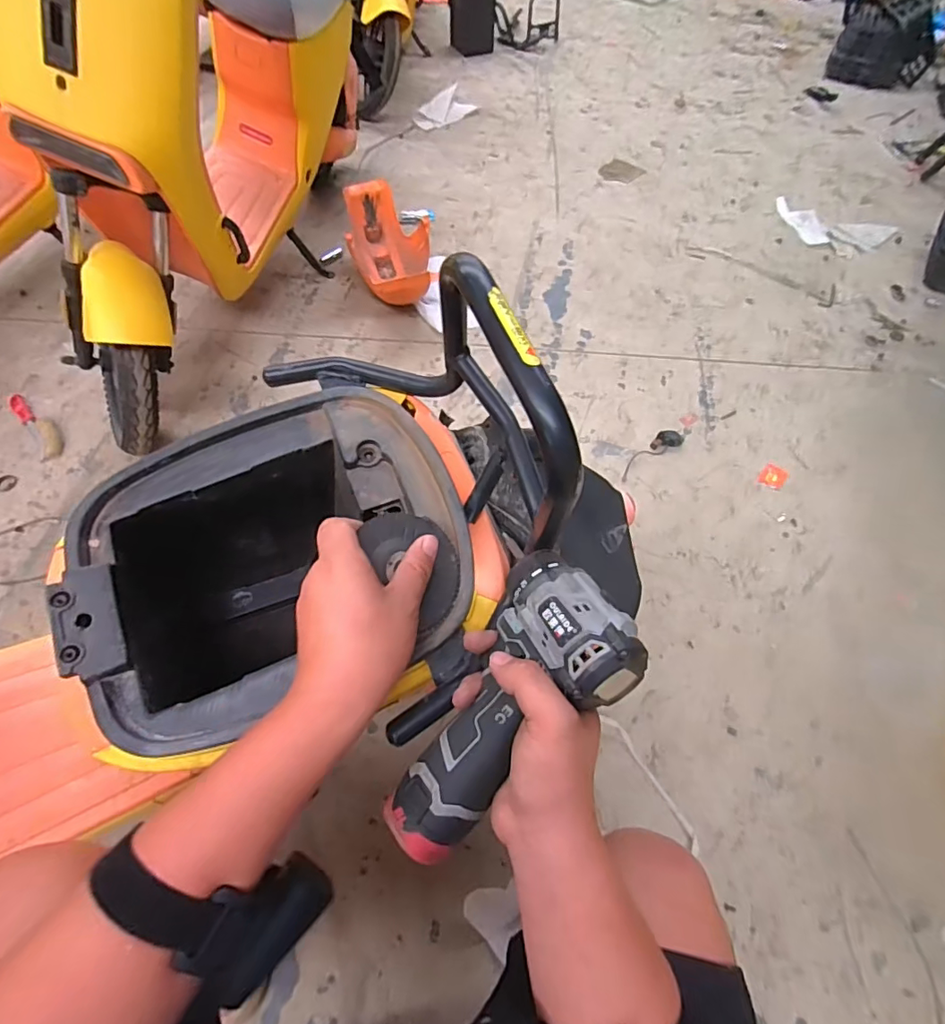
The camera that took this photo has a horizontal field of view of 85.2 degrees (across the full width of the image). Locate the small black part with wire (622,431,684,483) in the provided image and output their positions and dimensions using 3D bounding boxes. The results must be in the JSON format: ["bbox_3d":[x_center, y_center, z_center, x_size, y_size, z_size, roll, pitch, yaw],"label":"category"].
[{"bbox_3d":[0.423,-0.146,1.202,0.226,0.034,0.046,-30,64,-21],"label":"small black part with wire"}]

